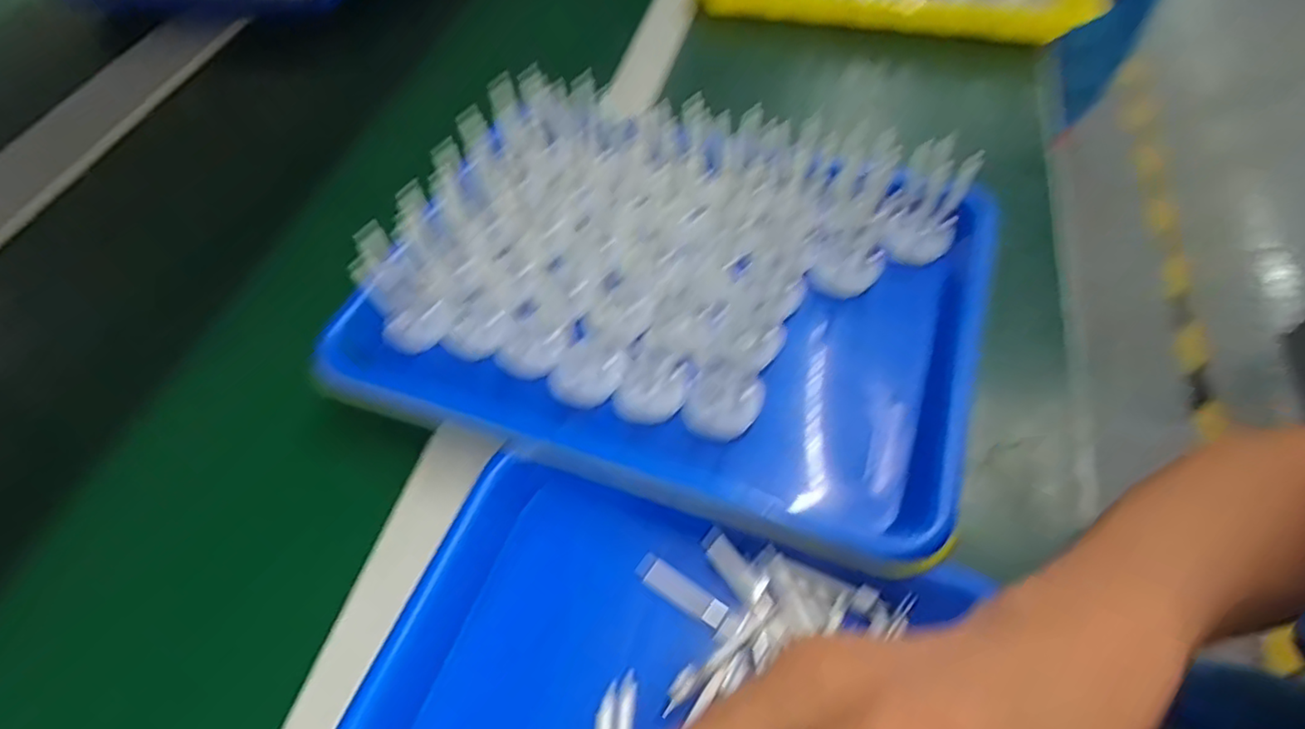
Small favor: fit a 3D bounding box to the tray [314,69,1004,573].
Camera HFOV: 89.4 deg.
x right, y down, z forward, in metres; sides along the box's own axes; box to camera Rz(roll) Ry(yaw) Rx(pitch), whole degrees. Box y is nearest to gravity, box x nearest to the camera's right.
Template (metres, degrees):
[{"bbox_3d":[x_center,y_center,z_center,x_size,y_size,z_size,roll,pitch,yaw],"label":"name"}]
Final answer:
[{"bbox_3d":[0.014,-0.049,0.365,0.329,0.053,0.247,16,58,15],"label":"tray"}]

